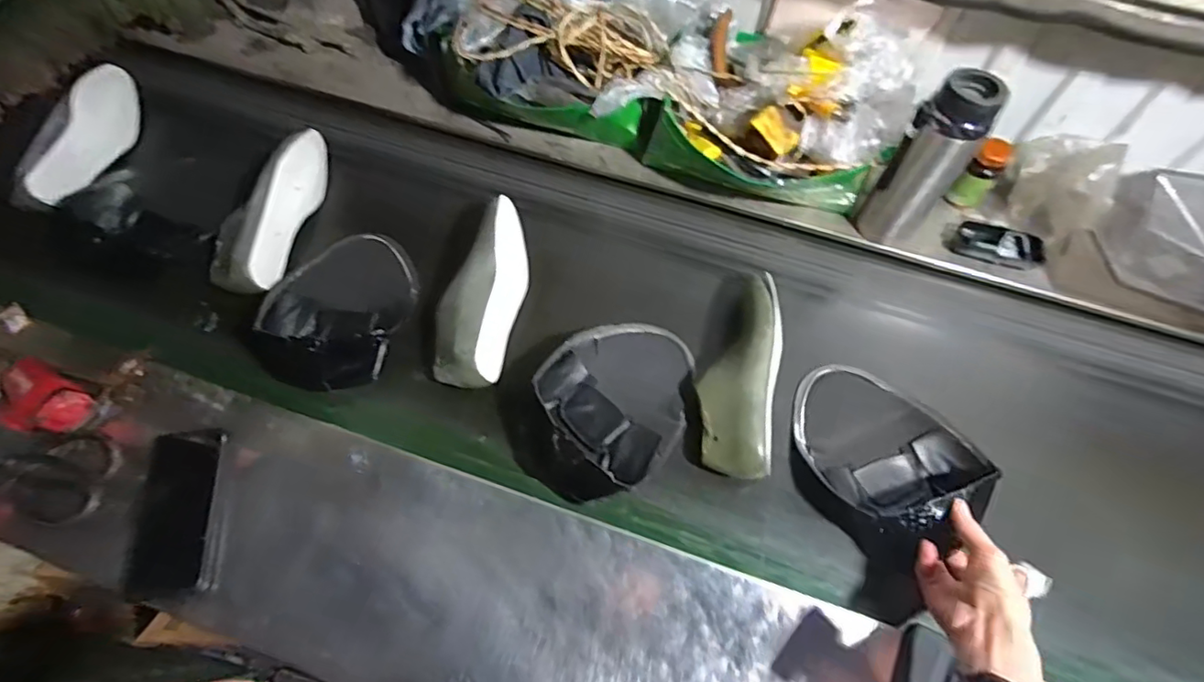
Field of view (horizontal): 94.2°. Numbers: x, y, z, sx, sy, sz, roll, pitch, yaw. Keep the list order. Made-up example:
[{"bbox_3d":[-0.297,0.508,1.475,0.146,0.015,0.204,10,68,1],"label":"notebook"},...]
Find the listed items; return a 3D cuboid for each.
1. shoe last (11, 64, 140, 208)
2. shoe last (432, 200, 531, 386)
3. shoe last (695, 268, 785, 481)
[{"bbox_3d":[-0.901,-0.348,0.974,0.082,0.094,0.310,3,64,-2],"label":"shoe last"},{"bbox_3d":[-0.148,-0.065,0.711,0.091,0.080,0.256,12,64,2],"label":"shoe last"},{"bbox_3d":[0.165,0.033,0.660,0.082,0.069,0.237,12,64,2],"label":"shoe last"}]

